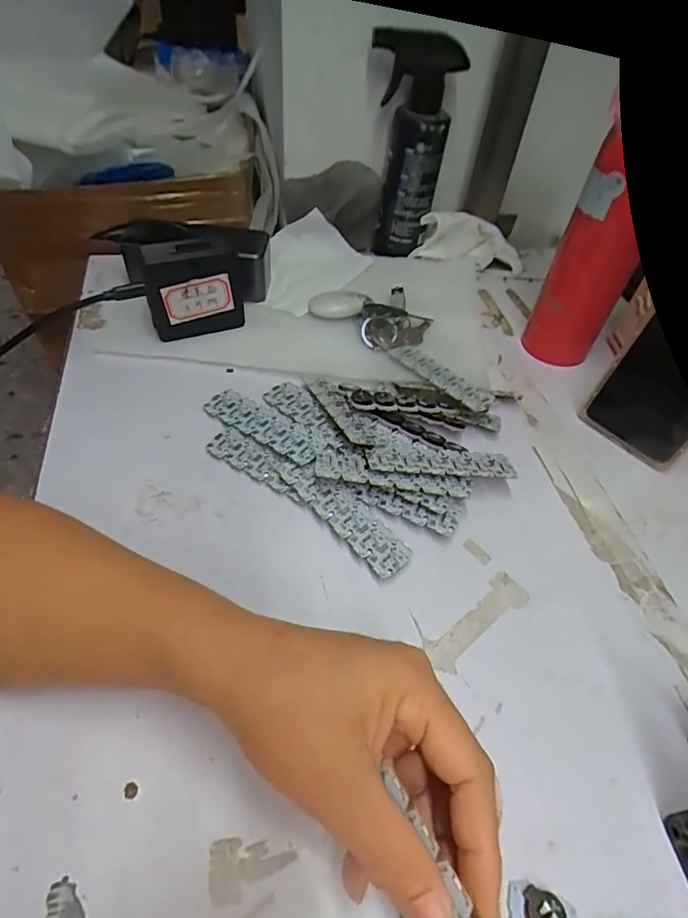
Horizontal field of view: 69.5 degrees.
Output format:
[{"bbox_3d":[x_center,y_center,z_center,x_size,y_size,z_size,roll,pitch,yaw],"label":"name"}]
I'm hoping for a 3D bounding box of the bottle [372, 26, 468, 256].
[{"bbox_3d":[0.064,-0.317,0.519,0.086,0.191,0.047,5,50,-3],"label":"bottle"}]

